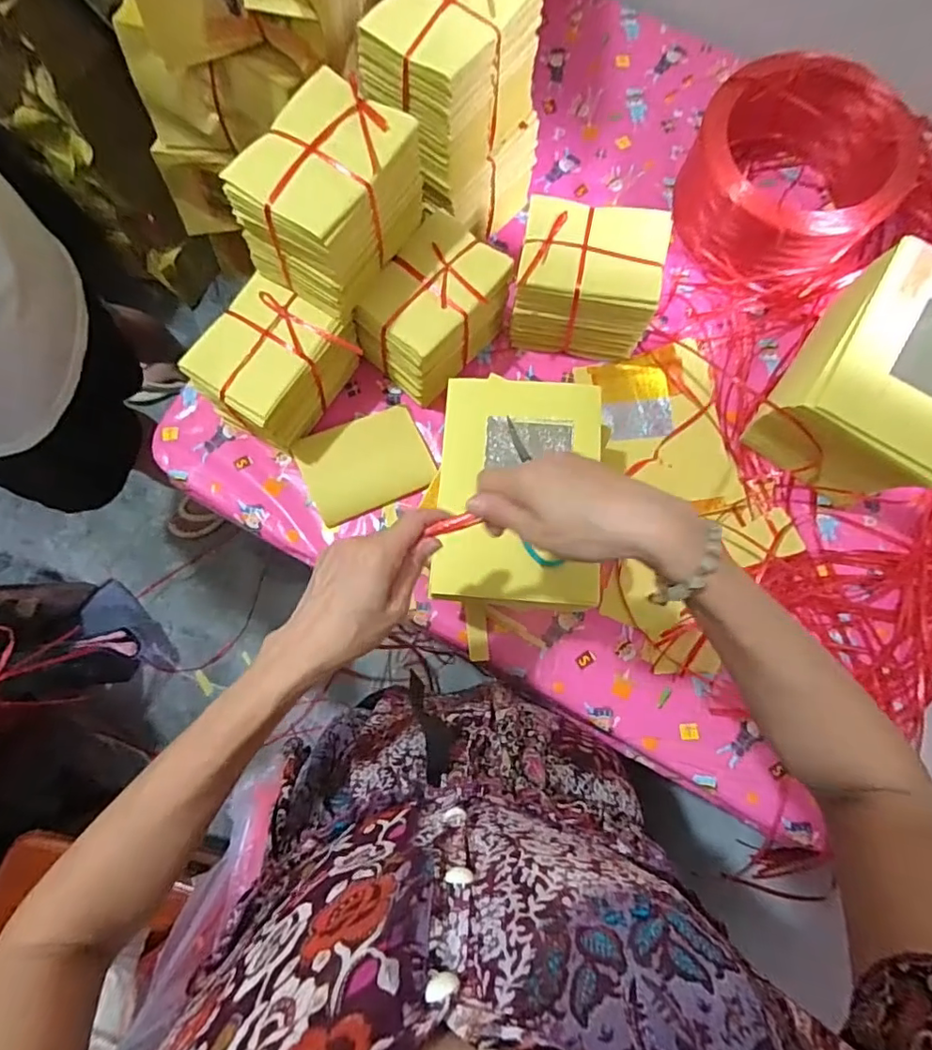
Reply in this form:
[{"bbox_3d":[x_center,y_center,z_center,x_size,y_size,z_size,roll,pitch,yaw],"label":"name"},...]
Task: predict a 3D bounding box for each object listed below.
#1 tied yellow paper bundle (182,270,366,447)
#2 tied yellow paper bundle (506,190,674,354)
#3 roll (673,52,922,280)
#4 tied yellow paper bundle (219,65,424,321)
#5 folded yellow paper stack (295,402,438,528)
[{"bbox_3d":[-0.221,-0.190,0.658,0.131,0.116,0.168,36,80,6],"label":"tied yellow paper bundle"},{"bbox_3d":[0.148,-0.304,0.699,0.164,0.139,0.127,10,79,1],"label":"tied yellow paper bundle"},{"bbox_3d":[0.423,-0.458,0.732,0.263,0.144,0.241,0,79,-1],"label":"roll"},{"bbox_3d":[-0.137,-0.334,0.566,0.119,0.118,0.169,33,80,5],"label":"tied yellow paper bundle"},{"bbox_3d":[-0.127,-0.079,0.708,0.157,0.010,0.113,-24,94,-14],"label":"folded yellow paper stack"}]

